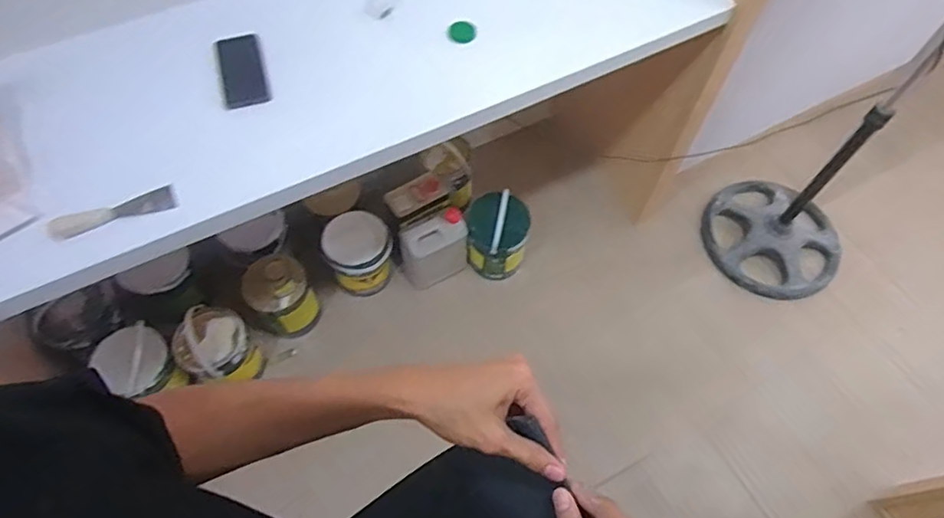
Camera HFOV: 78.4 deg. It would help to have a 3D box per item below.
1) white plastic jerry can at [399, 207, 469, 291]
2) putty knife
[{"bbox_3d":[-0.109,-0.017,1.619,0.195,0.216,0.096,-24,65,-14],"label":"white plastic jerry can"},{"bbox_3d":[-0.538,-0.072,0.868,0.178,0.021,0.043,-20,64,-13],"label":"putty knife"}]

